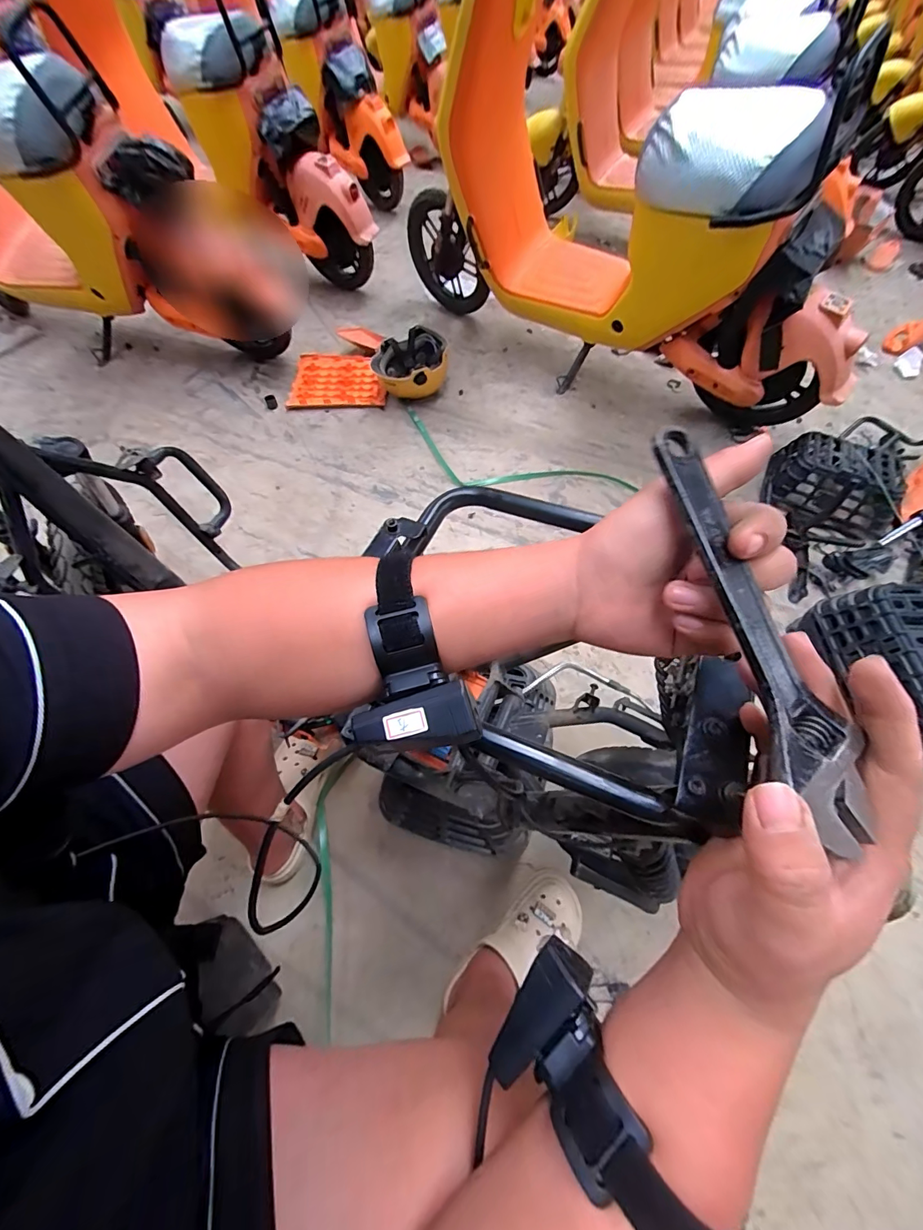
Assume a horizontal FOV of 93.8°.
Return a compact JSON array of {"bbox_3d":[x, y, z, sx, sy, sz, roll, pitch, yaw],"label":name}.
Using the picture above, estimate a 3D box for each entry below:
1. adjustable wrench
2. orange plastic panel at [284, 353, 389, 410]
[{"bbox_3d":[0.129,0.000,0.193,0.037,0.010,0.187,-13,74,-7],"label":"adjustable wrench"},{"bbox_3d":[-0.422,-0.802,1.477,0.320,0.023,0.251,-2,69,0],"label":"orange plastic panel"}]

